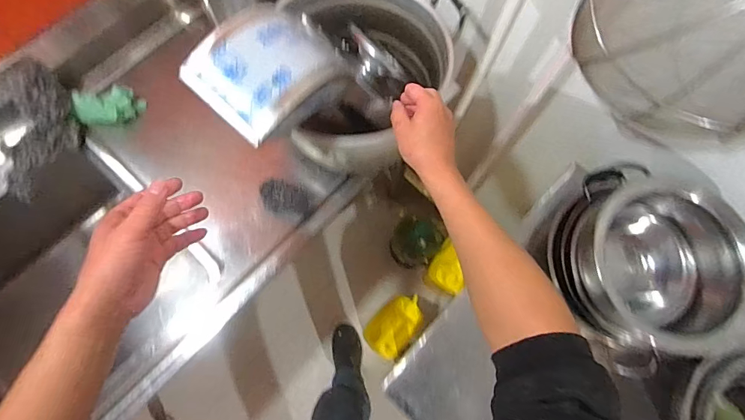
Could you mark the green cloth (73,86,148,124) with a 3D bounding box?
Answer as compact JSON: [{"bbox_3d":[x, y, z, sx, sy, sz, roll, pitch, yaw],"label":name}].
[{"bbox_3d":[-0.499,-0.197,0.798,0.120,0.038,0.077,-21,76,-8],"label":"green cloth"}]

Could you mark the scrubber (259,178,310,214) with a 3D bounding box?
[{"bbox_3d":[-0.162,-0.021,0.774,0.089,0.034,0.053,23,74,4],"label":"scrubber"}]

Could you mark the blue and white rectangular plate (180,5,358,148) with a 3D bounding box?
[{"bbox_3d":[-0.125,-0.172,0.518,0.120,0.067,0.172,39,76,9],"label":"blue and white rectangular plate"}]

